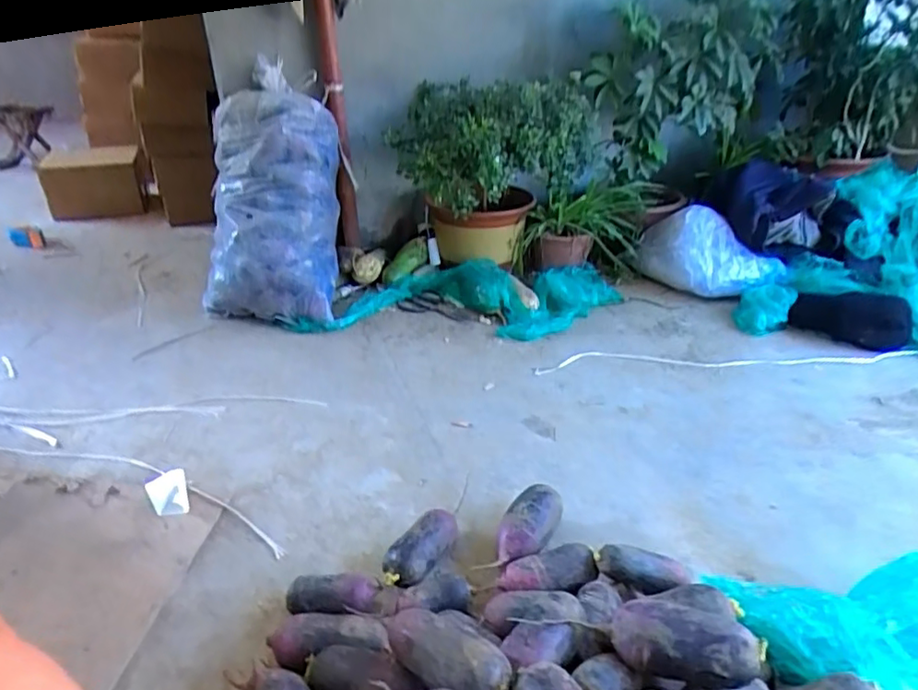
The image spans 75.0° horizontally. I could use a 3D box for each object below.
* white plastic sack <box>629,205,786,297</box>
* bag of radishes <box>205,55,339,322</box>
[{"bbox_3d":[0.679,-0.252,1.641,0.358,0.200,0.238,3,31,6],"label":"white plastic sack"},{"bbox_3d":[-0.498,-0.402,1.552,0.333,0.682,0.175,-1,-7,0],"label":"bag of radishes"}]

